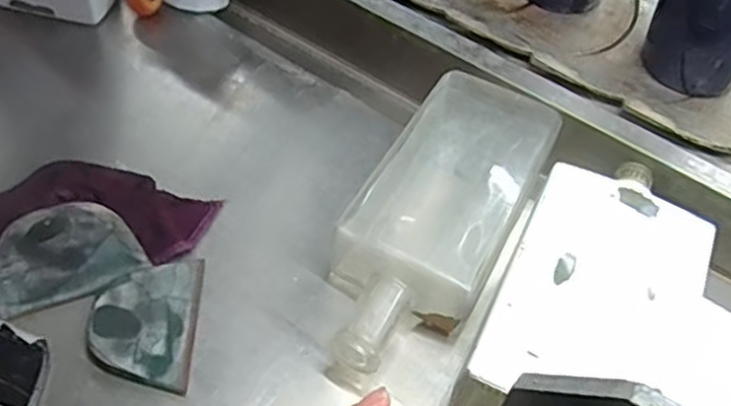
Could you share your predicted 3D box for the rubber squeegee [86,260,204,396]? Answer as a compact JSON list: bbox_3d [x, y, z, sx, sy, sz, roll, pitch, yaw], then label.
[{"bbox_3d":[-0.127,0.067,0.411,0.058,0.010,0.080,1,52,-3],"label":"rubber squeegee"}]

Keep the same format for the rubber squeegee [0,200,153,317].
[{"bbox_3d":[-0.177,0.028,0.420,0.083,0.006,0.055,-16,86,-15],"label":"rubber squeegee"}]

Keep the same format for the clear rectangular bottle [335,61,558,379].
[{"bbox_3d":[0.045,0.008,0.449,0.089,0.052,0.223,24,54,15],"label":"clear rectangular bottle"}]

